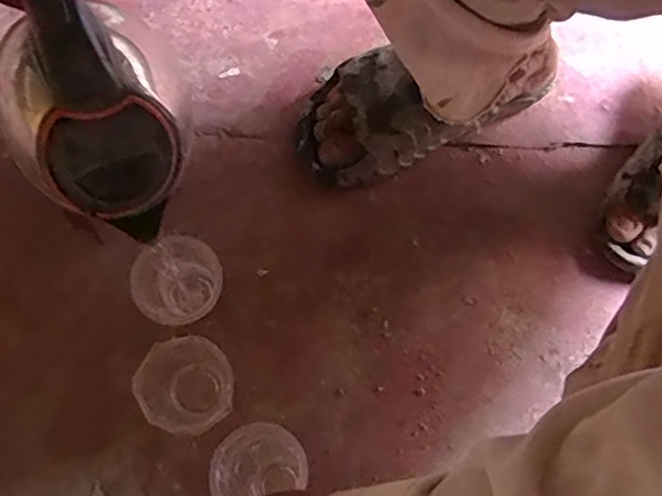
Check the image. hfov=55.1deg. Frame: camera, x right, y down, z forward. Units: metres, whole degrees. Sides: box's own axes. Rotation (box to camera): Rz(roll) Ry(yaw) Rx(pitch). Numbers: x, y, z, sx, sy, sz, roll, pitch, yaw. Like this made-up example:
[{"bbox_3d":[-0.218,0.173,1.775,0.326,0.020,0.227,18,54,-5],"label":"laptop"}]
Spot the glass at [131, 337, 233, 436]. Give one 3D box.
[{"bbox_3d":[-0.115,0.119,0.537,0.076,0.092,0.072,0,73,-1],"label":"glass"}]

